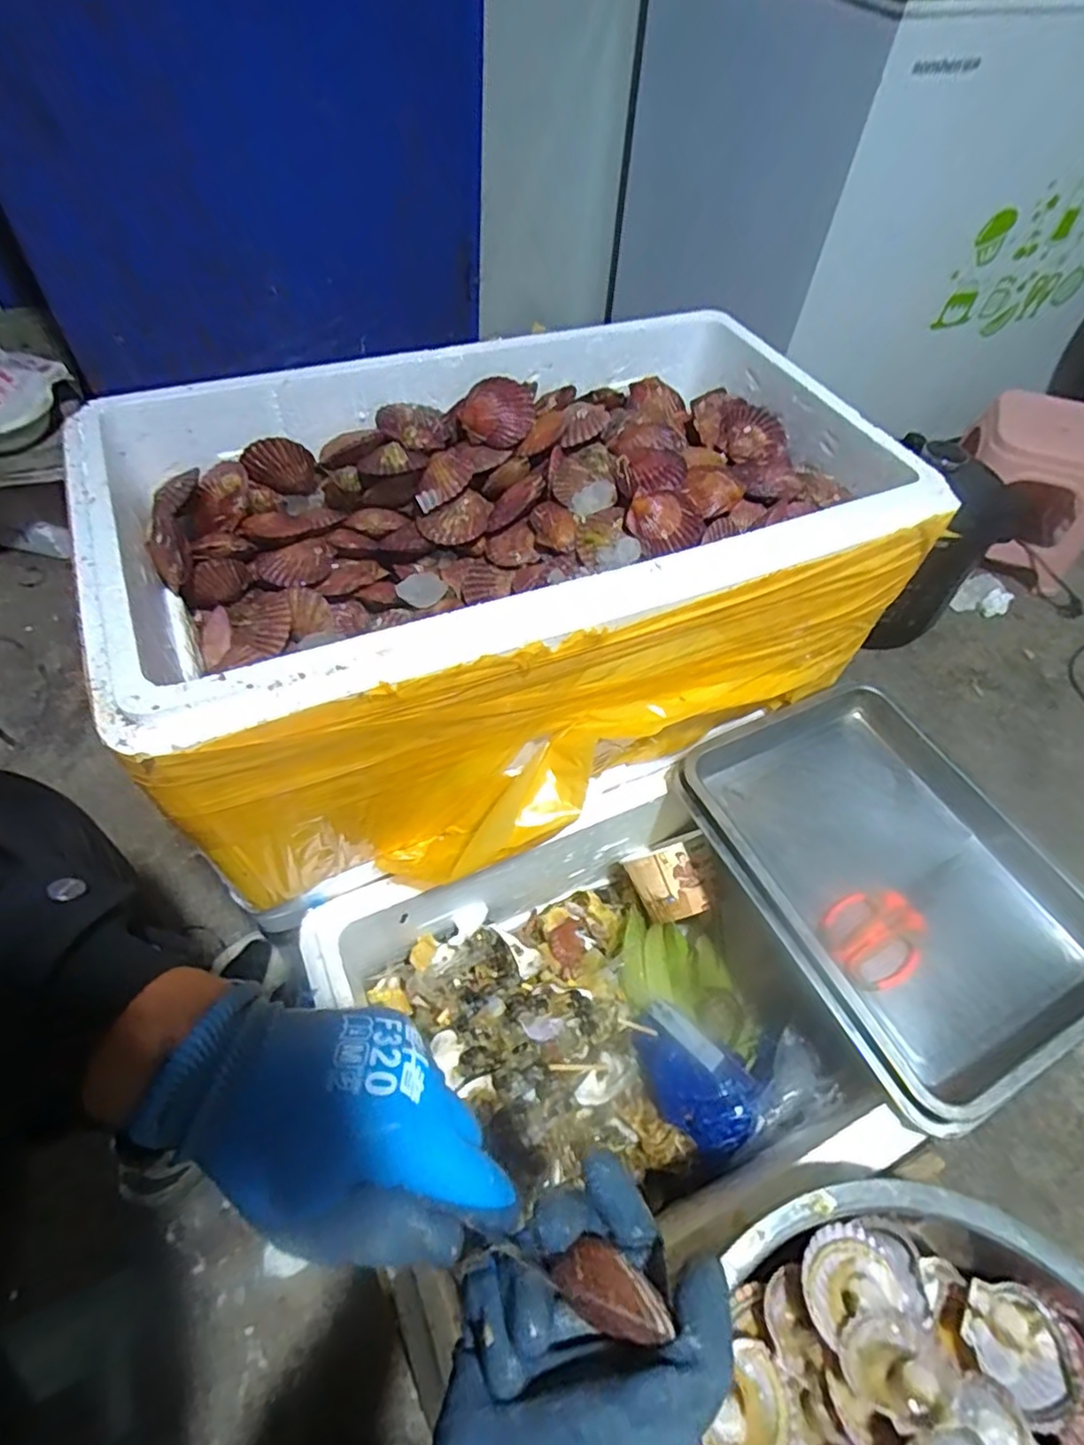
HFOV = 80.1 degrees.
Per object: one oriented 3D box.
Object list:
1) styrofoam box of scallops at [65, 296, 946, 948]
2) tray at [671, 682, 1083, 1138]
[{"bbox_3d":[-0.029,-0.133,0.638,0.661,0.280,0.447,-23,61,-20],"label":"styrofoam box of scallops"},{"bbox_3d":[0.351,0.145,0.653,0.306,0.046,0.384,-22,60,-19],"label":"tray"}]

